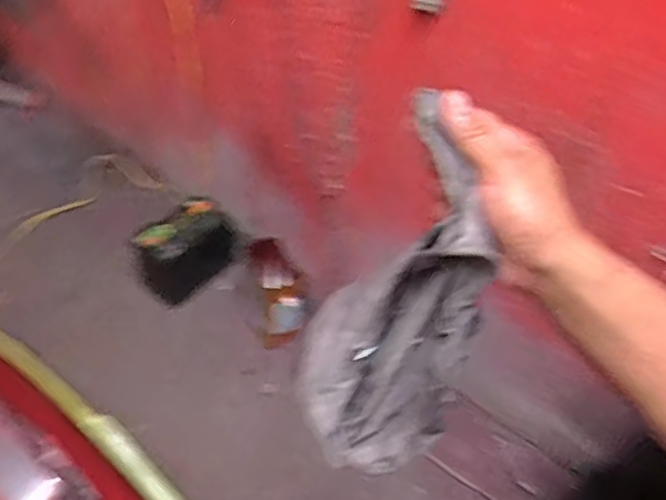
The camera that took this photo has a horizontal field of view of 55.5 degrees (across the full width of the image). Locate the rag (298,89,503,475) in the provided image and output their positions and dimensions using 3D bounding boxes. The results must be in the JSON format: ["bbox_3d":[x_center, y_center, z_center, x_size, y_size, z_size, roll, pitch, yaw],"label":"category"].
[{"bbox_3d":[0.050,0.051,0.473,0.115,0.300,0.068,35,36,24],"label":"rag"}]

